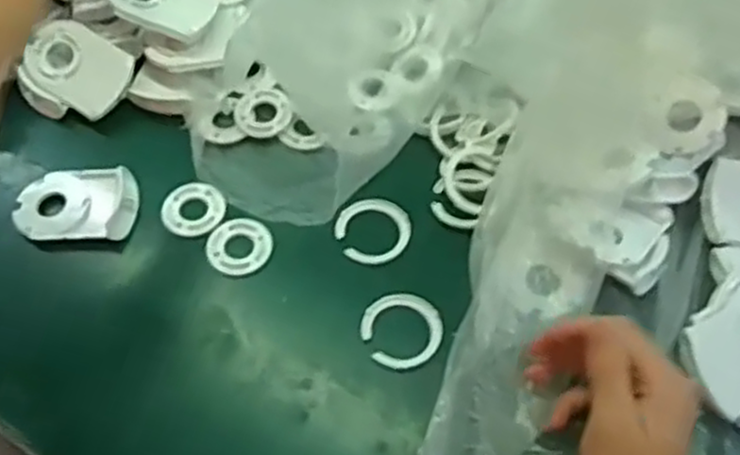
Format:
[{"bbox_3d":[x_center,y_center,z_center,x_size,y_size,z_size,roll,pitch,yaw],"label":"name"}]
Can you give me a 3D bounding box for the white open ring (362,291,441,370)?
[{"bbox_3d":[0.021,0.067,0.495,0.052,0.005,0.052,24,61,14],"label":"white open ring"}]

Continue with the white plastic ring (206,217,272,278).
[{"bbox_3d":[-0.092,0.013,0.530,0.045,0.004,0.046,0,58,0],"label":"white plastic ring"}]

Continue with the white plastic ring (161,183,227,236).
[{"bbox_3d":[-0.128,-0.014,0.546,0.044,0.004,0.041,0,58,0],"label":"white plastic ring"}]

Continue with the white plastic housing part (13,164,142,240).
[{"bbox_3d":[-0.210,-0.016,0.541,0.083,0.017,0.058,0,58,0],"label":"white plastic housing part"}]

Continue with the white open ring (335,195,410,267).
[{"bbox_3d":[0.002,0.002,0.535,0.051,0.004,0.052,18,60,11],"label":"white open ring"}]

